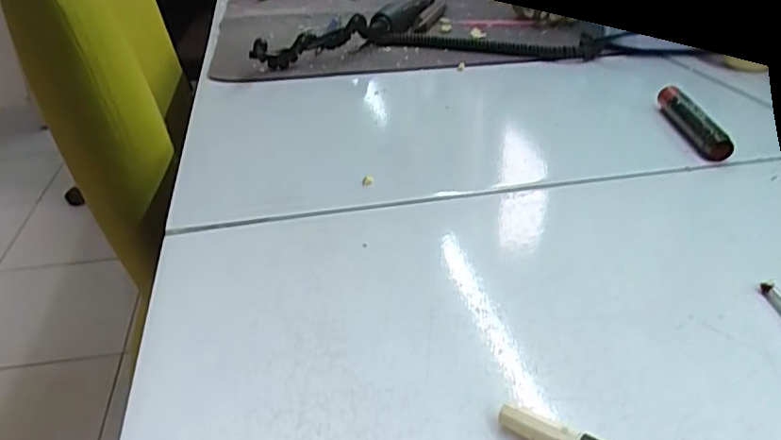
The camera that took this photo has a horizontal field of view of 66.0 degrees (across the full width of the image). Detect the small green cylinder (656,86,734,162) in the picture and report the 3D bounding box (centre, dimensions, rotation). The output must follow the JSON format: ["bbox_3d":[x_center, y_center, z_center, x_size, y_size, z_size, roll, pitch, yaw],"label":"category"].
[{"bbox_3d":[0.183,-0.063,0.372,0.013,0.019,0.090,-1,31,-1],"label":"small green cylinder"}]

